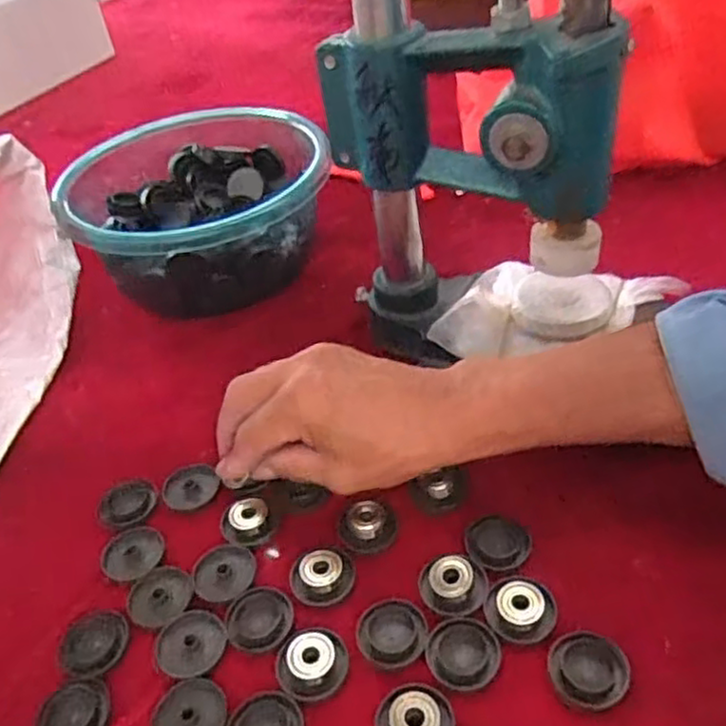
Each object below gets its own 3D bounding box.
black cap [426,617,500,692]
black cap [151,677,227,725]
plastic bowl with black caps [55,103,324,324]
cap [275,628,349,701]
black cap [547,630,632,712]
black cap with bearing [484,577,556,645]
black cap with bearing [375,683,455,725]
[{"bbox_3d":[0.046,0.132,0.321,0.032,0.004,0.033,-4,42,4],"label":"black cap"},{"bbox_3d":[-0.078,0.157,0.314,0.032,0.004,0.032,-4,42,4],"label":"black cap"},{"bbox_3d":[-0.128,-0.122,0.570,0.197,0.086,0.201,-4,42,4],"label":"plastic bowl with black caps"},{"bbox_3d":[-0.024,0.137,0.324,0.032,0.009,0.030,-4,42,4],"label":"cap"},{"bbox_3d":[0.100,0.134,0.310,0.033,0.005,0.037,14,46,22],"label":"black cap"},{"bbox_3d":[0.074,0.116,0.332,0.032,0.007,0.032,-4,42,4],"label":"black cap with bearing"},{"bbox_3d":[0.022,0.153,0.300,0.032,0.009,0.033,-4,42,4],"label":"black cap with bearing"}]

